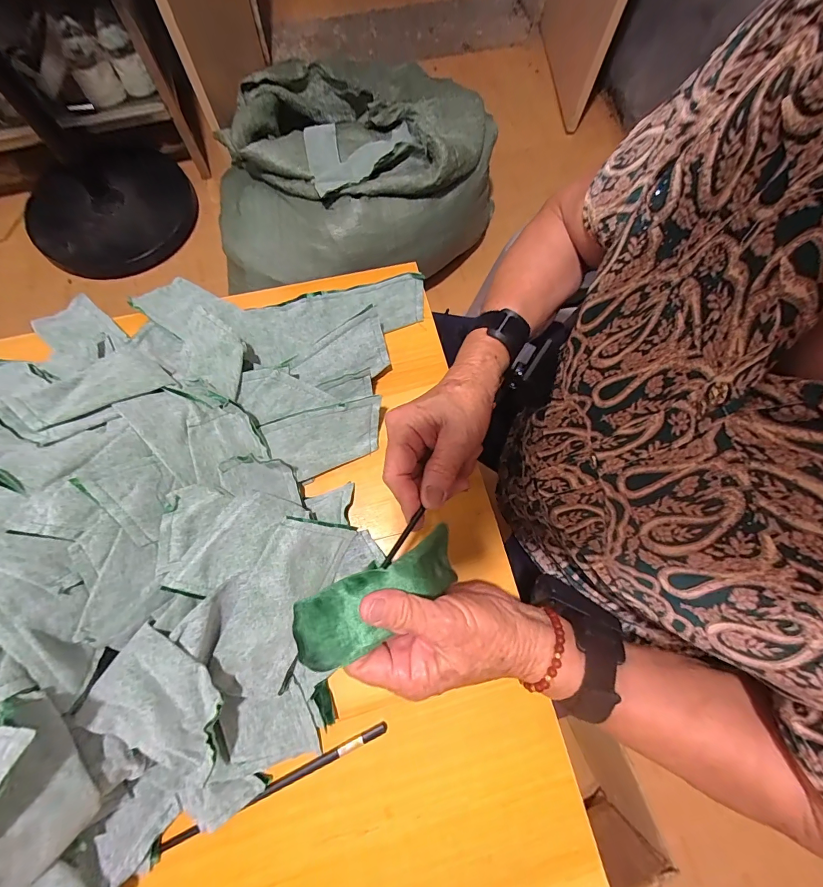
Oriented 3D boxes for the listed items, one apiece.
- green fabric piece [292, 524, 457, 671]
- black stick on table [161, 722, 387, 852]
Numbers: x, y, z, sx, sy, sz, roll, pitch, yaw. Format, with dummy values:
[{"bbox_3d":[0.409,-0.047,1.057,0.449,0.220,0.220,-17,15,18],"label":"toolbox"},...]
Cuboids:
[{"bbox_3d":[-0.008,0.102,0.284,0.152,0.030,0.046,-15,68,-44],"label":"green fabric piece"},{"bbox_3d":[-0.103,0.265,0.305,0.179,0.007,0.008,-23,74,-9],"label":"black stick on table"}]

